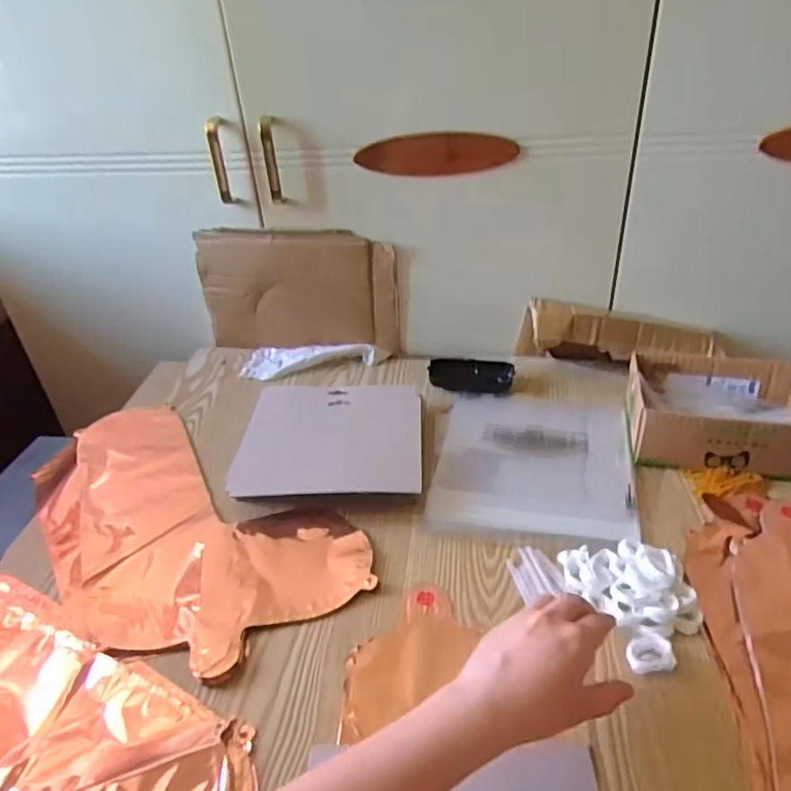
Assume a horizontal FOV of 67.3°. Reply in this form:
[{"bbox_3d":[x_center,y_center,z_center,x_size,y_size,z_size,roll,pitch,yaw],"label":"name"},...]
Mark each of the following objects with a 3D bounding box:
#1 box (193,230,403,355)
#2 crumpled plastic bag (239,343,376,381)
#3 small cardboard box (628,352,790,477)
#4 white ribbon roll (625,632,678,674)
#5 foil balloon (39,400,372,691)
[{"bbox_3d":[-0.134,-0.138,0.824,0.273,0.178,0.027,2,35,9],"label":"box"},{"bbox_3d":[-0.122,-0.053,0.839,0.182,0.025,0.079,-3,34,2],"label":"crumpled plastic bag"},{"bbox_3d":[0.351,0.020,0.644,0.190,0.064,0.134,5,35,13],"label":"small cardboard box"},{"bbox_3d":[0.193,0.197,0.451,0.032,0.014,0.031,-3,34,2],"label":"white ribbon roll"},{"bbox_3d":[-0.237,0.126,0.604,0.419,0.009,0.217,24,43,35],"label":"foil balloon"}]

